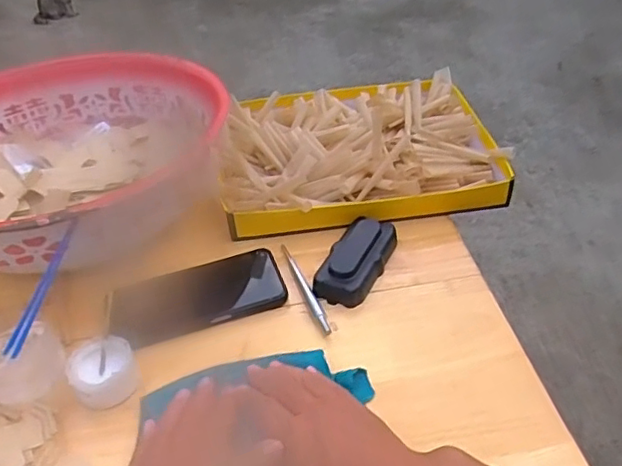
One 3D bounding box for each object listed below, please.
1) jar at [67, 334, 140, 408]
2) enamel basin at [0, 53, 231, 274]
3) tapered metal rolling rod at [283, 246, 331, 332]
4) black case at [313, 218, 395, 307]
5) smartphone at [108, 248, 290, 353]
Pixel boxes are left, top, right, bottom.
[{"bbox_3d":[-0.166,0.111,0.455,0.049,0.024,0.052,-3,39,2],"label":"jar"},{"bbox_3d":[-0.269,-0.079,0.619,0.321,0.097,0.336,17,43,24],"label":"enamel basin"},{"bbox_3d":[-0.007,0.051,0.539,0.009,0.012,0.120,-16,40,-15],"label":"tapered metal rolling rod"},{"bbox_3d":[0.044,0.025,0.550,0.050,0.029,0.107,13,42,20],"label":"black case"},{"bbox_3d":[-0.108,0.059,0.545,0.161,0.009,0.072,-13,40,-11],"label":"smartphone"}]

